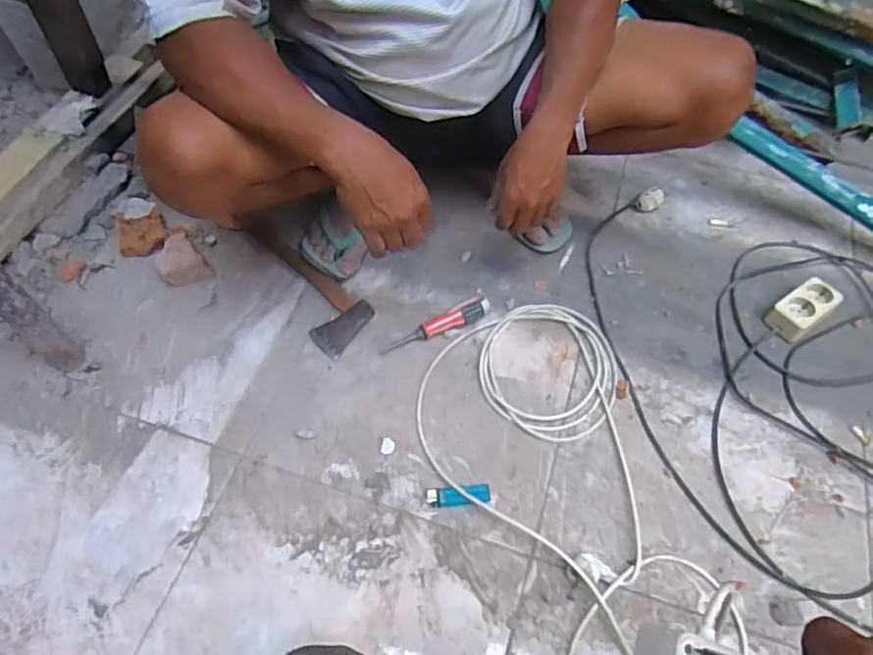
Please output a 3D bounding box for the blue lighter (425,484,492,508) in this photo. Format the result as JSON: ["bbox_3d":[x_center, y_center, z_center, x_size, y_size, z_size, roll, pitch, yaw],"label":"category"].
[{"bbox_3d":[0.029,0.215,0.762,0.080,0.014,0.024,-6,58,-4],"label":"blue lighter"}]

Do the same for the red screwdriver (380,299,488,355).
[{"bbox_3d":[-0.001,-0.001,0.893,0.175,0.023,0.026,-19,60,-12],"label":"red screwdriver"}]

